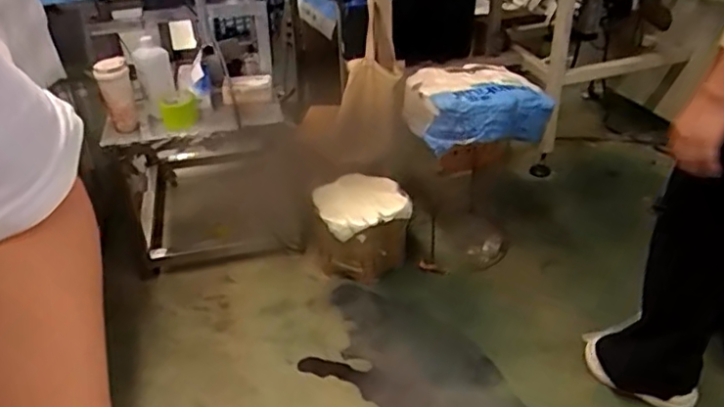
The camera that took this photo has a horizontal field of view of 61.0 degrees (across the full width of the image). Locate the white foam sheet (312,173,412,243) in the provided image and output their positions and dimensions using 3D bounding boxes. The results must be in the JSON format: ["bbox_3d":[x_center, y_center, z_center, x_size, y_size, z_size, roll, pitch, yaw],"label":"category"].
[{"bbox_3d":[-0.007,-0.009,1.826,0.278,0.086,0.219,-16,35,-20],"label":"white foam sheet"}]

